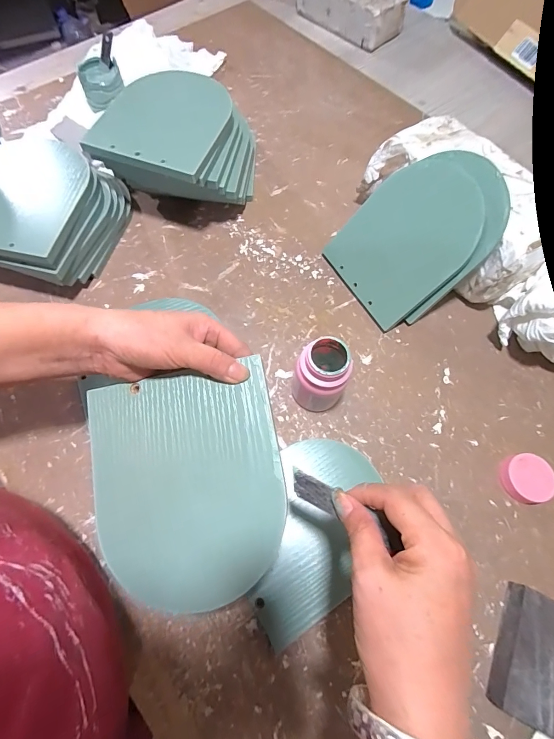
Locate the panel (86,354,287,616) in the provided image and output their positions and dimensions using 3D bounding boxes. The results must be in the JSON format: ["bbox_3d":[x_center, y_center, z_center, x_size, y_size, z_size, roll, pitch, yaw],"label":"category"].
[{"bbox_3d":[-0.066,0.083,0.266,0.140,0.007,0.165,-13,75,2],"label":"panel"}]

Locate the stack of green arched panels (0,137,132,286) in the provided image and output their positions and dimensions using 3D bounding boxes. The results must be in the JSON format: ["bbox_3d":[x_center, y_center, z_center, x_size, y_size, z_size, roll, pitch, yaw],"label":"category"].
[{"bbox_3d":[-0.296,-0.204,0.455,0.164,0.089,0.202,12,68,3],"label":"stack of green arched panels"}]

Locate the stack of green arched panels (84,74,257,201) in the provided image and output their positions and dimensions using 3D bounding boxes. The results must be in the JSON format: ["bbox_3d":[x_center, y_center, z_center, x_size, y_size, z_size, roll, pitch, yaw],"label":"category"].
[{"bbox_3d":[-0.126,-0.286,0.480,0.176,0.118,0.162,19,68,6],"label":"stack of green arched panels"}]

